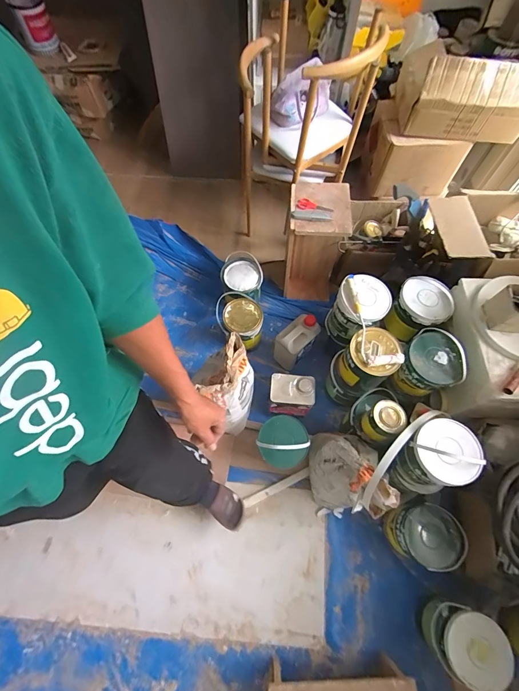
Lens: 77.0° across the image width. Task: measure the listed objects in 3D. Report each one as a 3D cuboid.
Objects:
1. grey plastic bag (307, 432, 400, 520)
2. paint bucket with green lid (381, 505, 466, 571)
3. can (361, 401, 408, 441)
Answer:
[{"bbox_3d":[0.295,0.419,1.129,0.206,0.365,0.286,3,66,1],"label":"grey plastic bag"},{"bbox_3d":[0.563,0.653,1.131,0.186,0.218,0.178,5,66,1],"label":"paint bucket with green lid"},{"bbox_3d":[0.417,0.253,1.107,0.120,0.115,0.112,-38,72,-15],"label":"can"}]

